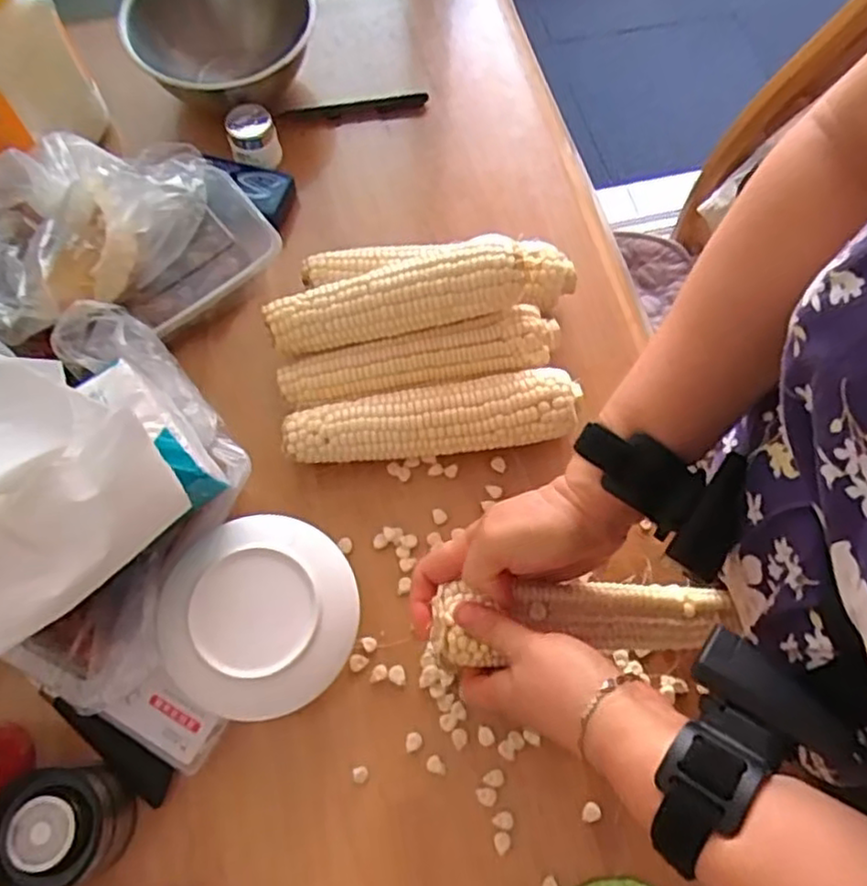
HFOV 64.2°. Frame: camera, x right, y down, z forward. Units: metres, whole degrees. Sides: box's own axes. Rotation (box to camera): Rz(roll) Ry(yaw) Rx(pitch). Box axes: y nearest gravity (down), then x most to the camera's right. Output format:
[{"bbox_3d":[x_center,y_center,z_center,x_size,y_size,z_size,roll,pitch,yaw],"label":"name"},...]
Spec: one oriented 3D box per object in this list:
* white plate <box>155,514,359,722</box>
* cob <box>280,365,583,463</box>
[{"bbox_3d":[-0.107,0.103,0.425,0.116,0.014,0.118,0,69,-1],"label":"white plate"},{"bbox_3d":[0.002,-0.015,0.510,0.219,0.054,0.053,-9,70,-4],"label":"cob"}]

